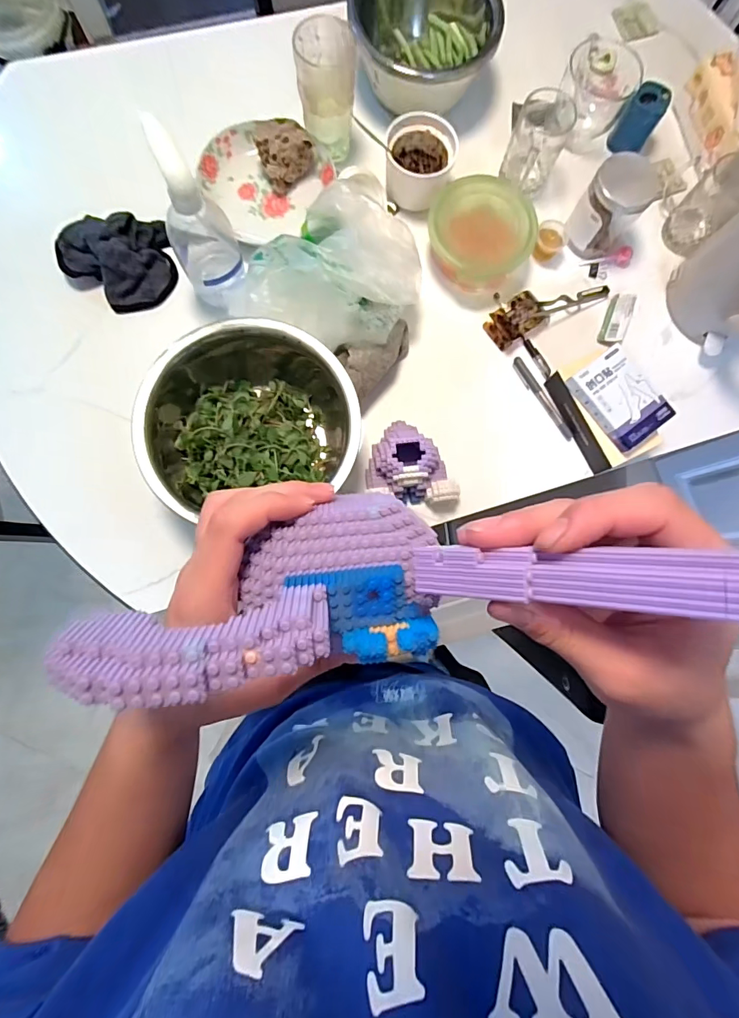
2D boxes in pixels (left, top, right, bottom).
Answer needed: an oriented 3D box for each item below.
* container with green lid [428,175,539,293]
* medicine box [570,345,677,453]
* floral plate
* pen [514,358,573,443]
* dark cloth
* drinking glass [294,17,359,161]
[{"bbox_3d":[0.156,-0.389,0.622,0.146,0.061,0.137,0,82,-3],"label":"container with green lid"},{"bbox_3d":[0.329,-0.145,0.570,0.084,0.019,0.119,-36,85,-8],"label":"medicine box"},{"bbox_3d":[-0.155,-0.469,0.628,0.162,0.031,0.178,0,82,-3],"label":"floral plate"},{"bbox_3d":[0.249,-0.158,0.632,0.015,0.013,0.139,-31,85,-7],"label":"pen"},{"bbox_3d":[-0.340,-0.344,0.600,0.138,0.046,0.126,-33,85,-7],"label":"dark cloth"},{"bbox_3d":[-0.059,-0.570,0.604,0.078,0.117,0.087,2,82,-3],"label":"drinking glass"}]

